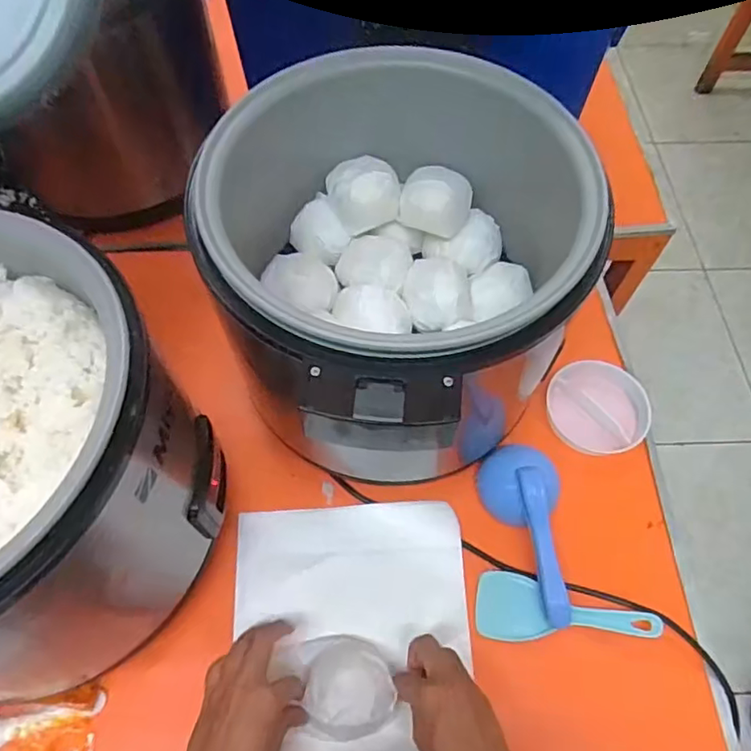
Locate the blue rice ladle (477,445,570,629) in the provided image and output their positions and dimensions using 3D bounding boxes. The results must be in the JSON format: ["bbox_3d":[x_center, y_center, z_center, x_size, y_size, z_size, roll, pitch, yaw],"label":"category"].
[{"bbox_3d":[0.166,0.172,0.652,0.094,0.050,0.181,5,61,1],"label":"blue rice ladle"}]

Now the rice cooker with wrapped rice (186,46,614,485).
[{"bbox_3d":[0.011,-0.090,0.620,0.311,0.292,0.351,-35,68,-18],"label":"rice cooker with wrapped rice"}]

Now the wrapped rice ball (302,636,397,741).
[{"bbox_3d":[-0.025,0.311,0.585,0.084,0.038,0.088,6,61,2],"label":"wrapped rice ball"}]

